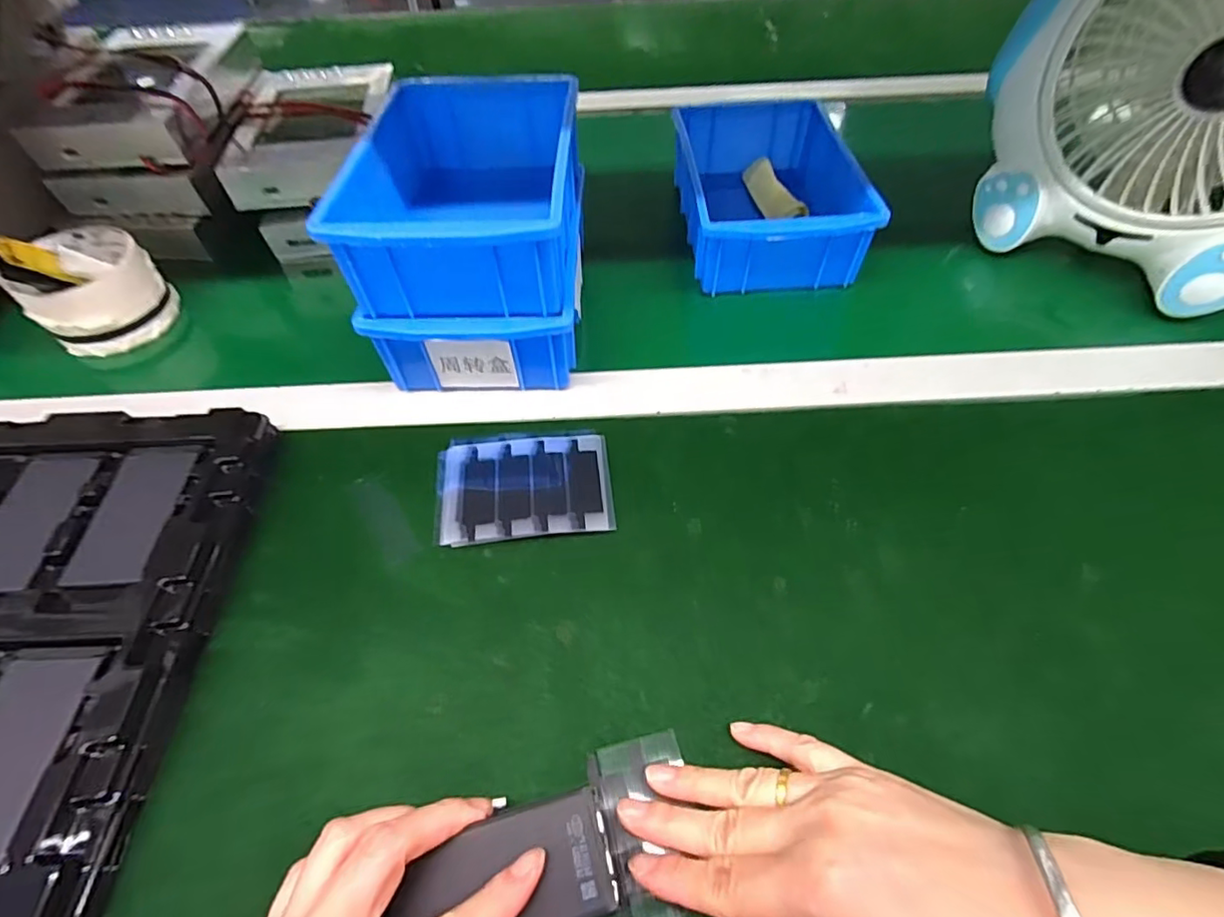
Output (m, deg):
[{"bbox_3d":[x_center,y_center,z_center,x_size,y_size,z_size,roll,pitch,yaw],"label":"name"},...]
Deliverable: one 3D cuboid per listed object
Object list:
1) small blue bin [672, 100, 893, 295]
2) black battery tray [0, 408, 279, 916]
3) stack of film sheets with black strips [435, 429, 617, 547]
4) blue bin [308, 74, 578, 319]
[{"bbox_3d":[0.126,-0.225,0.483,0.128,0.065,0.203,-3,54,-1],"label":"small blue bin"},{"bbox_3d":[-0.313,0.088,0.286,0.215,0.025,0.273,1,54,1],"label":"black battery tray"},{"bbox_3d":[-0.054,0.014,0.350,0.104,0.010,0.080,-5,54,-3],"label":"stack of film sheets with black strips"},{"bbox_3d":[-0.090,-0.176,0.376,0.127,0.064,0.200,0,54,2],"label":"blue bin"}]

